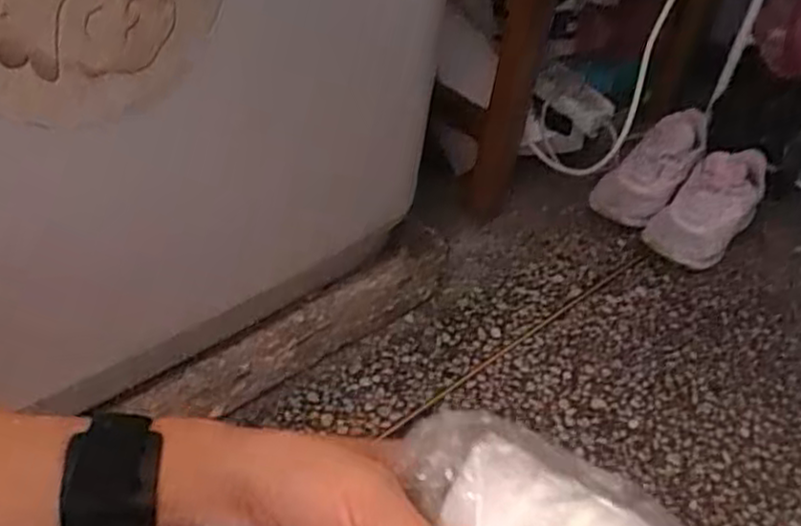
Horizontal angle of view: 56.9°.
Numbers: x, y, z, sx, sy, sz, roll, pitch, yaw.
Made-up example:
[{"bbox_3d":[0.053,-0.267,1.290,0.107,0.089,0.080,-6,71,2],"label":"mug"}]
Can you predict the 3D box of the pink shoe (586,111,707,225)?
[{"bbox_3d":[0.382,-0.146,1.080,0.221,0.058,0.095,-48,54,-8],"label":"pink shoe"}]

